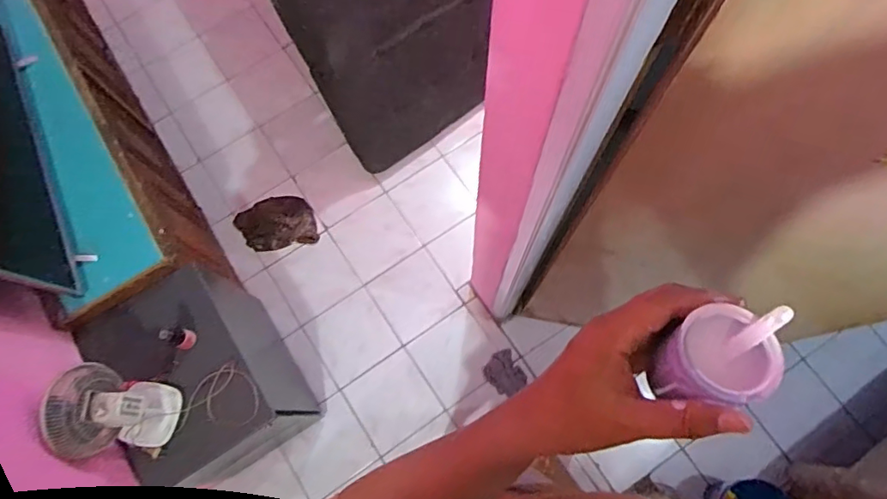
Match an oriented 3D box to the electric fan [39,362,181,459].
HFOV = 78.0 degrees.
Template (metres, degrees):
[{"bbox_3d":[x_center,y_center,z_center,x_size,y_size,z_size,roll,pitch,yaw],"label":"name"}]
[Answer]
[{"bbox_3d":[-0.955,0.462,1.577,0.271,0.347,0.206,24,76,8],"label":"electric fan"}]

